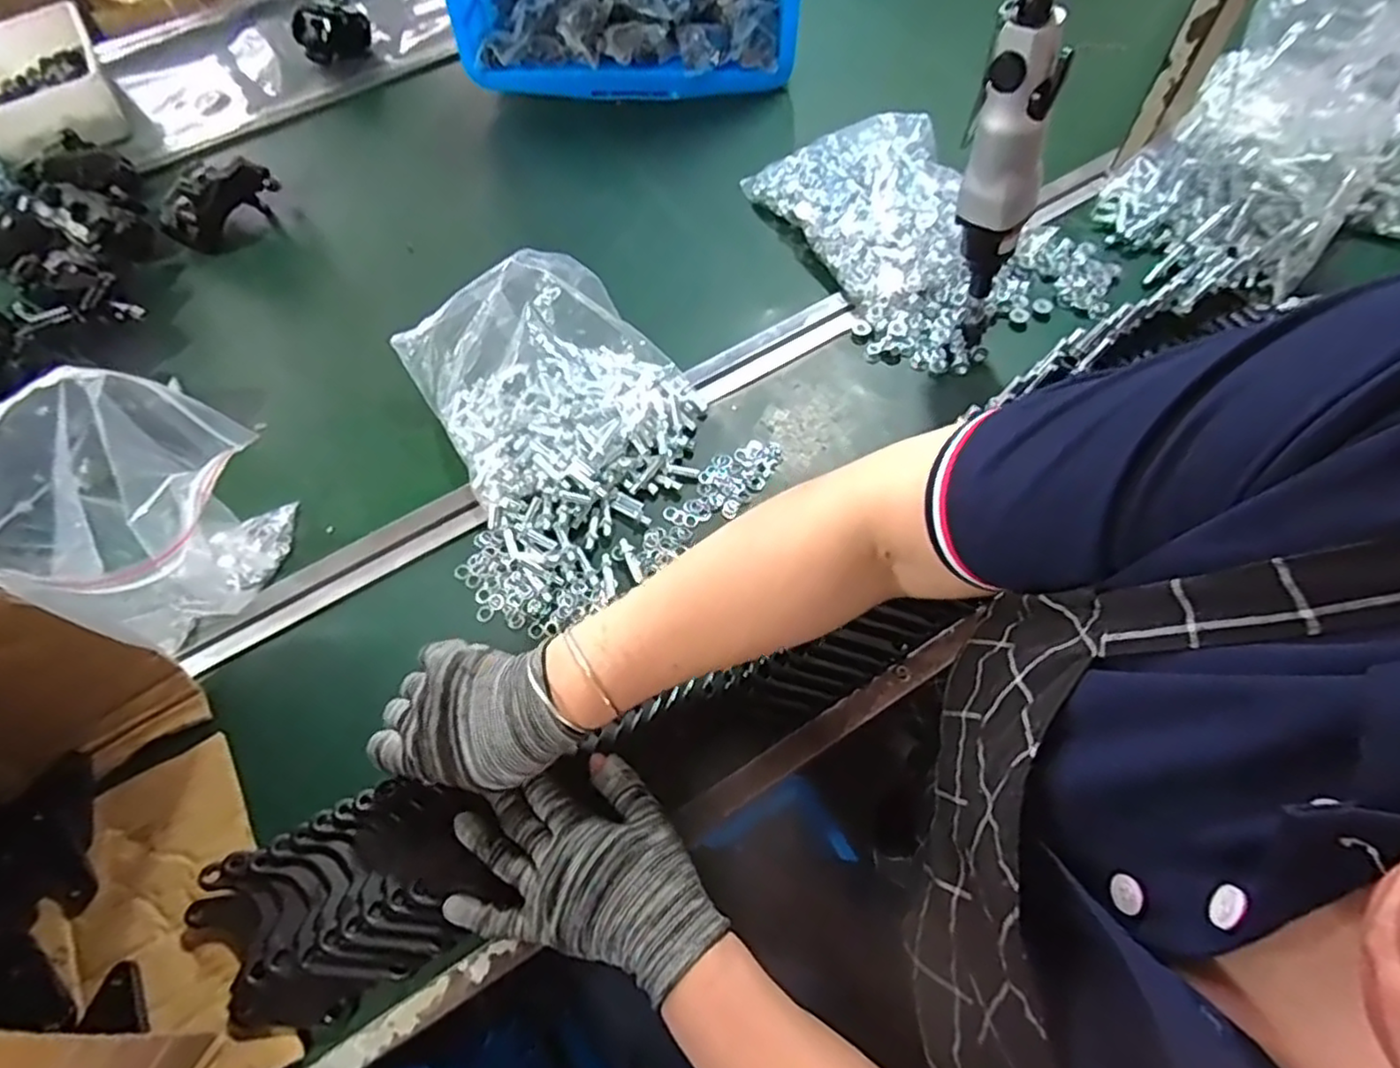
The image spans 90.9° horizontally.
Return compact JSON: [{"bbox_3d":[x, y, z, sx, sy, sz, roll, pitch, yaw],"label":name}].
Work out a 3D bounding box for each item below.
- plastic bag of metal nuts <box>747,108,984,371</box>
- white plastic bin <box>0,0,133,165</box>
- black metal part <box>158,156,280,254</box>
[{"bbox_3d":[0.185,-0.282,0.648,0.172,0.050,0.298,-22,64,-8],"label":"plastic bag of metal nuts"},{"bbox_3d":[-0.766,-0.513,0.795,0.166,0.064,0.200,-35,66,-14],"label":"white plastic bin"},{"bbox_3d":[-0.495,-0.341,0.715,0.037,0.072,0.112,32,69,18],"label":"black metal part"}]

